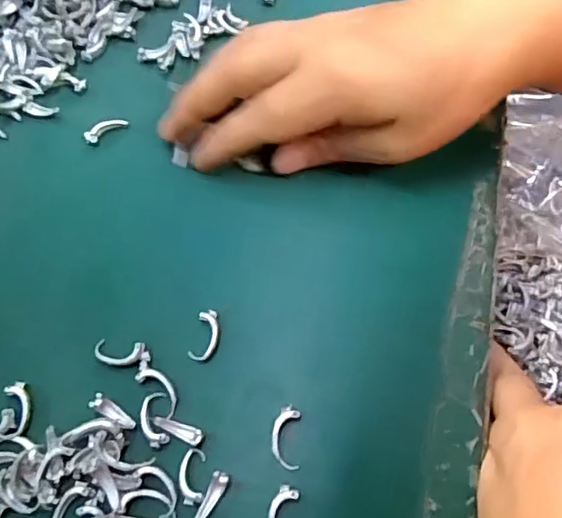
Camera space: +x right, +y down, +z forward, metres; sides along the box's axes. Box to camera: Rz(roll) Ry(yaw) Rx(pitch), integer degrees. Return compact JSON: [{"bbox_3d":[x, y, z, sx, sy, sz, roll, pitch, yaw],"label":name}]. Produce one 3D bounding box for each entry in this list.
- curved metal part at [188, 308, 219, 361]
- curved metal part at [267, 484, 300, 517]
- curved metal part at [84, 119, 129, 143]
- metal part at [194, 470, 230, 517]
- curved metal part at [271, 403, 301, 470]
[{"bbox_3d":[-0.031,0.031,0.248,0.011,0.004,0.022,13,69,6],"label":"curved metal part"},{"bbox_3d":[0.001,0.095,0.219,0.011,0.004,0.022,3,68,2],"label":"curved metal part"},{"bbox_3d":[-0.086,-0.064,0.291,0.022,0.005,0.009,-32,71,-11],"label":"curved metal part"},{"bbox_3d":[-0.026,0.089,0.221,0.006,0.004,0.021,21,70,9],"label":"metal part"},{"bbox_3d":[0.002,0.068,0.231,0.011,0.004,0.024,2,68,2],"label":"curved metal part"}]

